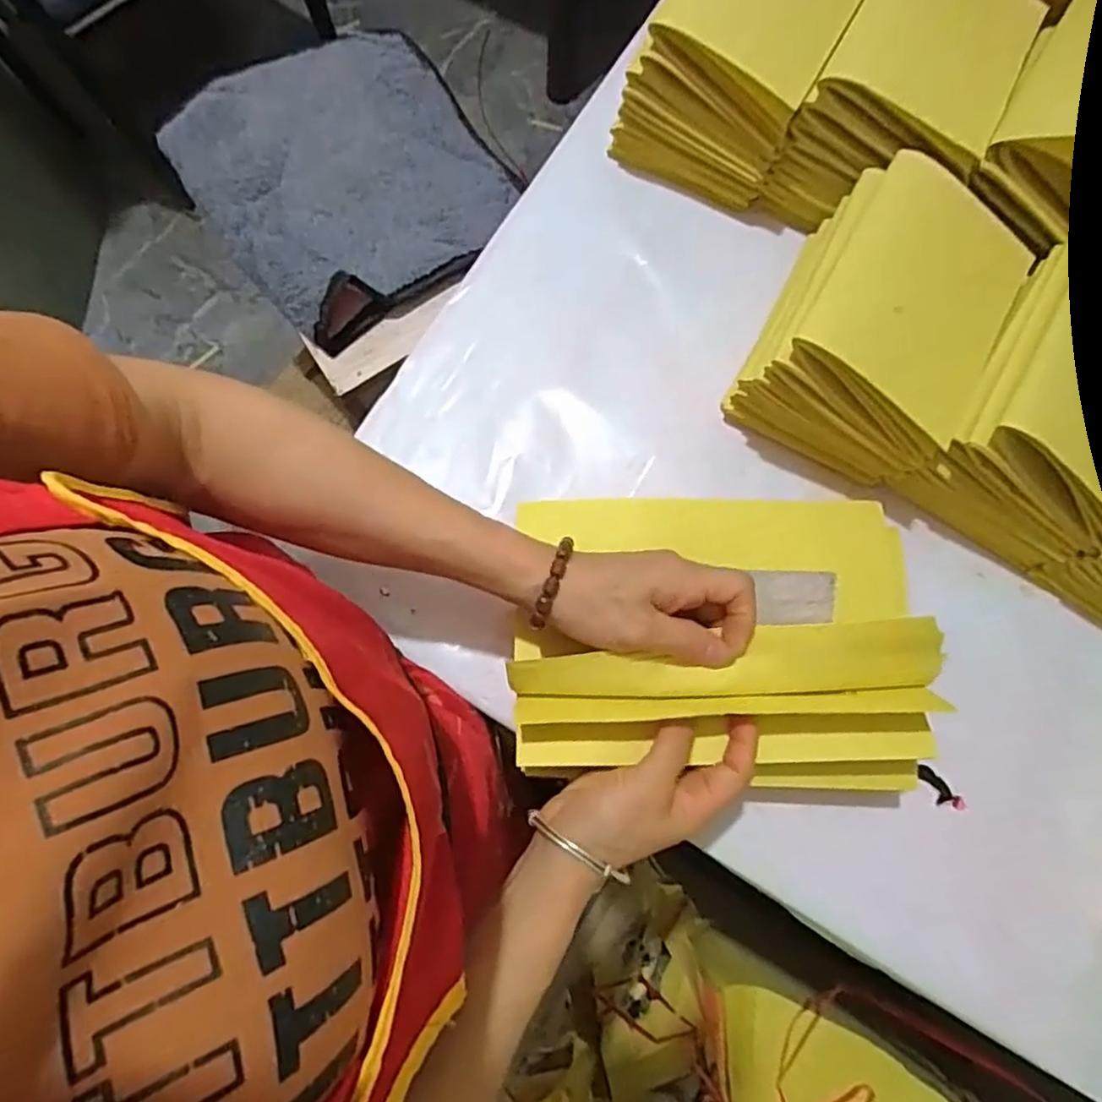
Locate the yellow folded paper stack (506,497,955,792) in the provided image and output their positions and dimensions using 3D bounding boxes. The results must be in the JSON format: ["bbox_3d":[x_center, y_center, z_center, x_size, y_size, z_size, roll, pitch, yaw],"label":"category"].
[{"bbox_3d":[0.095,0.048,0.378,0.227,0.068,0.171,0,78,0],"label":"yellow folded paper stack"}]

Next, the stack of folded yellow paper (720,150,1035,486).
[{"bbox_3d":[0.215,-0.149,0.431,0.123,0.103,0.168,27,79,6],"label":"stack of folded yellow paper"}]

